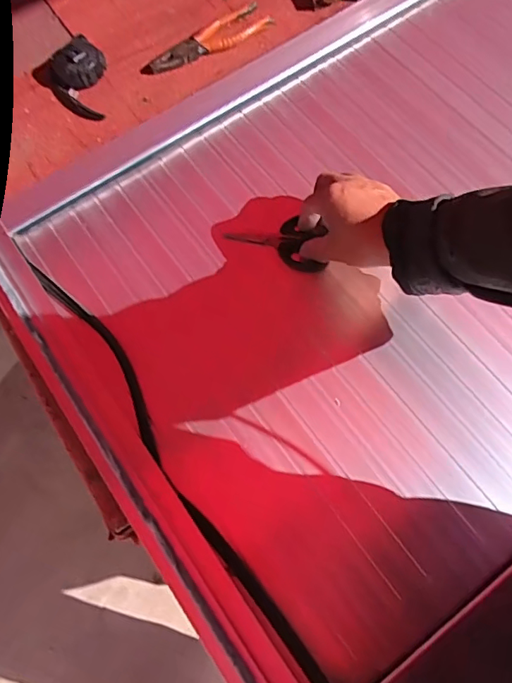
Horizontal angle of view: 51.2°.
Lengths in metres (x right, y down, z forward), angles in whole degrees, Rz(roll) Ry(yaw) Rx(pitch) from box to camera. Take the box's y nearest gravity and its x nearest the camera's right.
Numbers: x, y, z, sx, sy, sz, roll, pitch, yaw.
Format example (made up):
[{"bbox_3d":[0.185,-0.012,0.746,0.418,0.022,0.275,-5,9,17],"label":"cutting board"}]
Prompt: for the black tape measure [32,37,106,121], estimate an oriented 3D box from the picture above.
[{"bbox_3d":[-0.226,-0.329,0.664,0.088,0.036,0.123,-25,69,-8],"label":"black tape measure"}]

